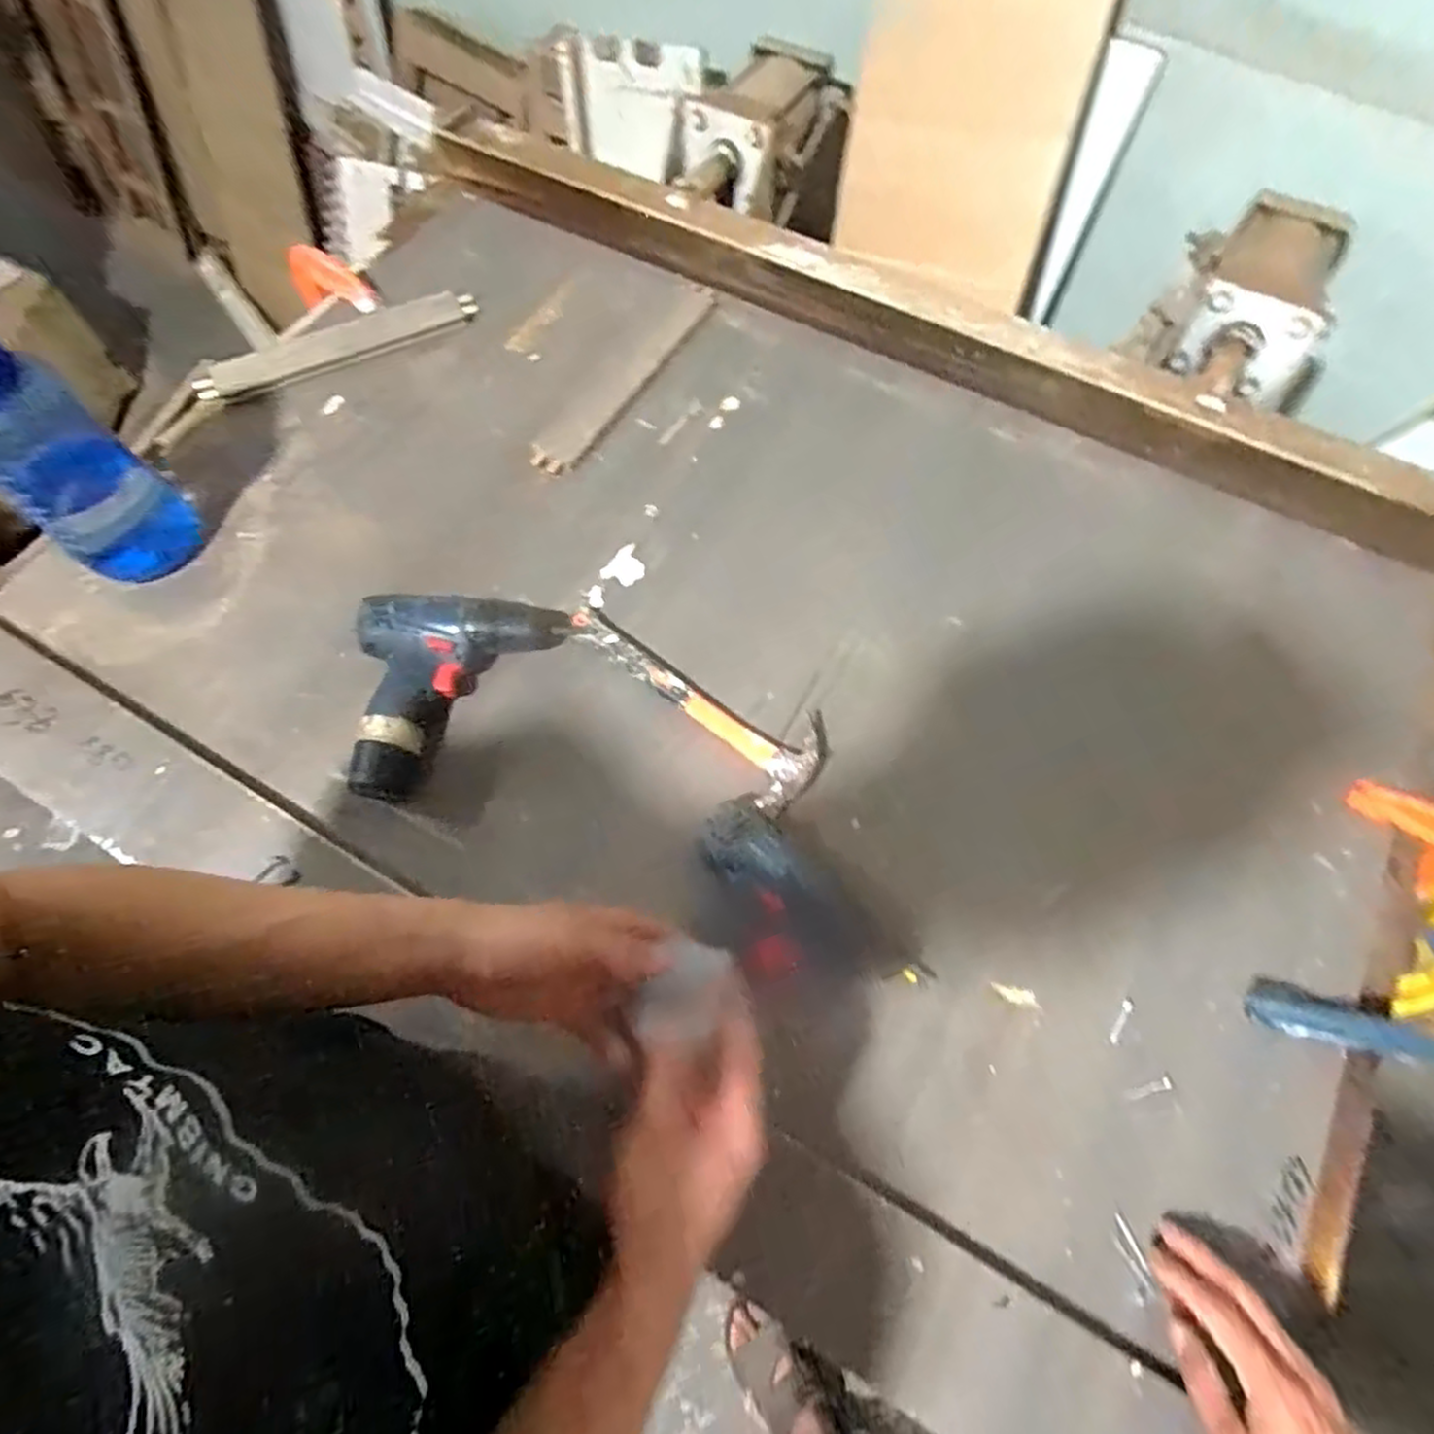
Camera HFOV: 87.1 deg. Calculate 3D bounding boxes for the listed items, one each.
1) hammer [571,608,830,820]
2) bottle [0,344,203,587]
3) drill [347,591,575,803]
[{"bbox_3d":[-0.009,-0.028,0.689,0.261,0.026,0.103,42,73,16],"label":"hammer"},{"bbox_3d":[-0.573,-0.229,0.634,0.108,0.267,0.086,-42,73,-16],"label":"bottle"},{"bbox_3d":[-0.258,-0.044,0.670,0.152,0.049,0.226,33,71,13],"label":"drill"}]

